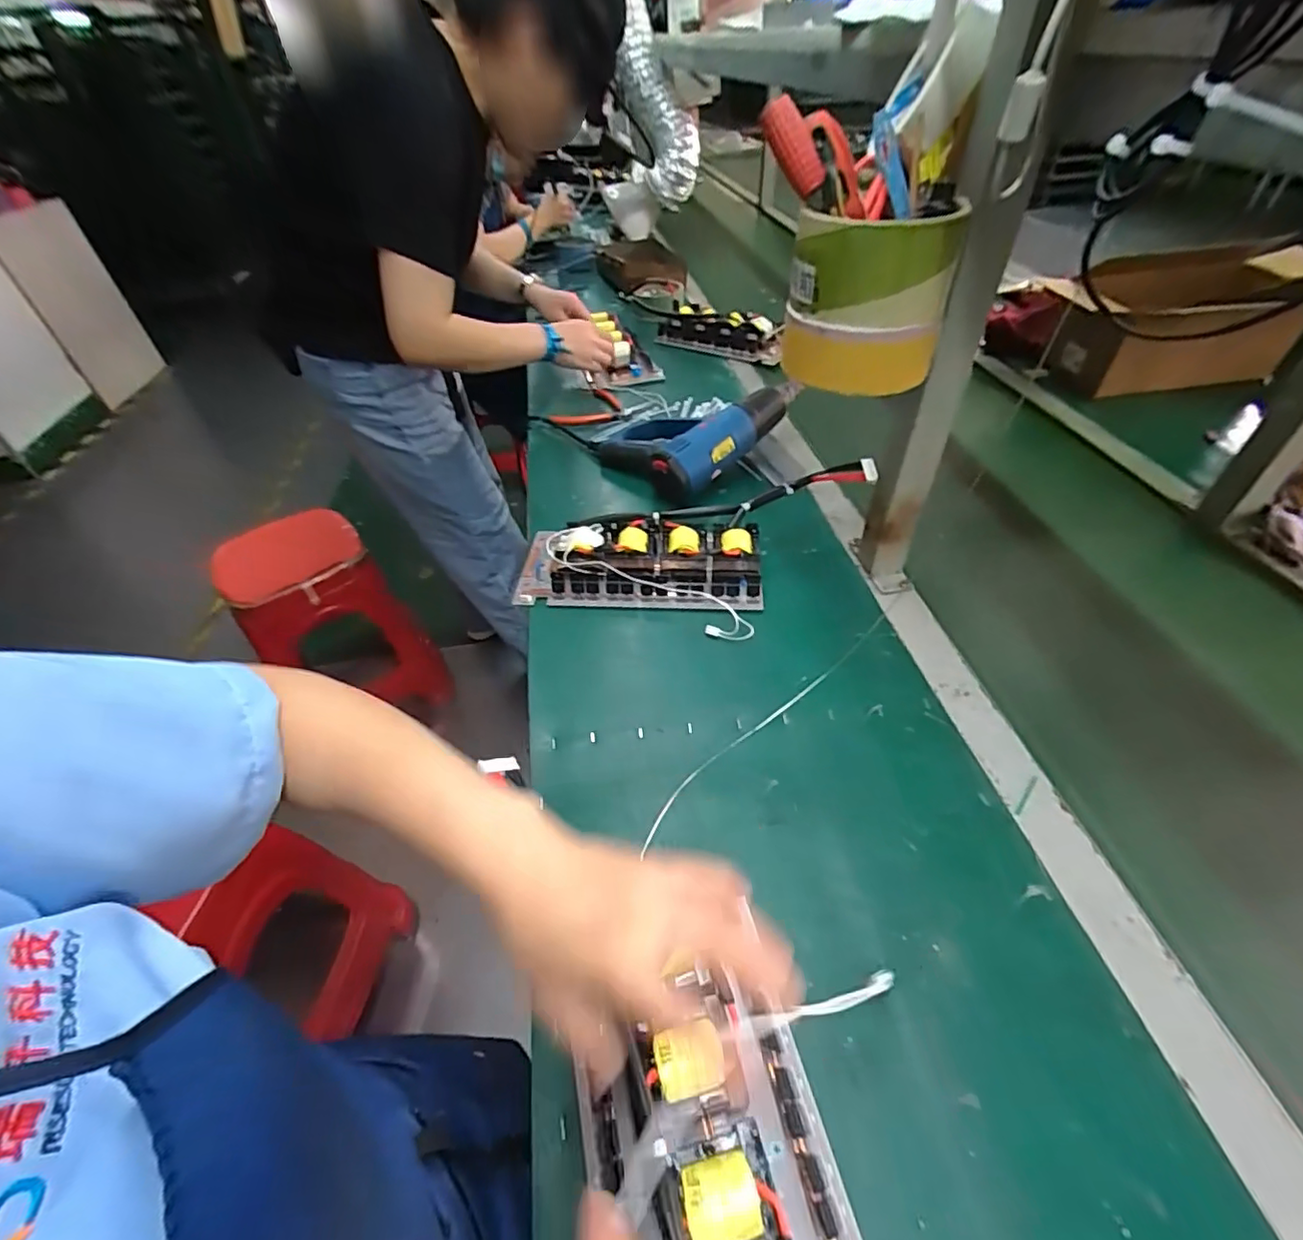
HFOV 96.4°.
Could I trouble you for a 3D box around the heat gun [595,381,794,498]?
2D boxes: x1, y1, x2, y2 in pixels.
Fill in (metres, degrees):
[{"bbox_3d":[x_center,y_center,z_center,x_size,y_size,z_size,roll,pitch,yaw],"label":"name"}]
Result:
[{"bbox_3d":[0.052,-0.280,0.863,0.211,0.094,0.242,30,53,29],"label":"heat gun"}]

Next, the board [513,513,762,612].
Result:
[{"bbox_3d":[-0.018,-0.069,0.684,0.280,0.060,0.105,2,45,6],"label":"board"}]

